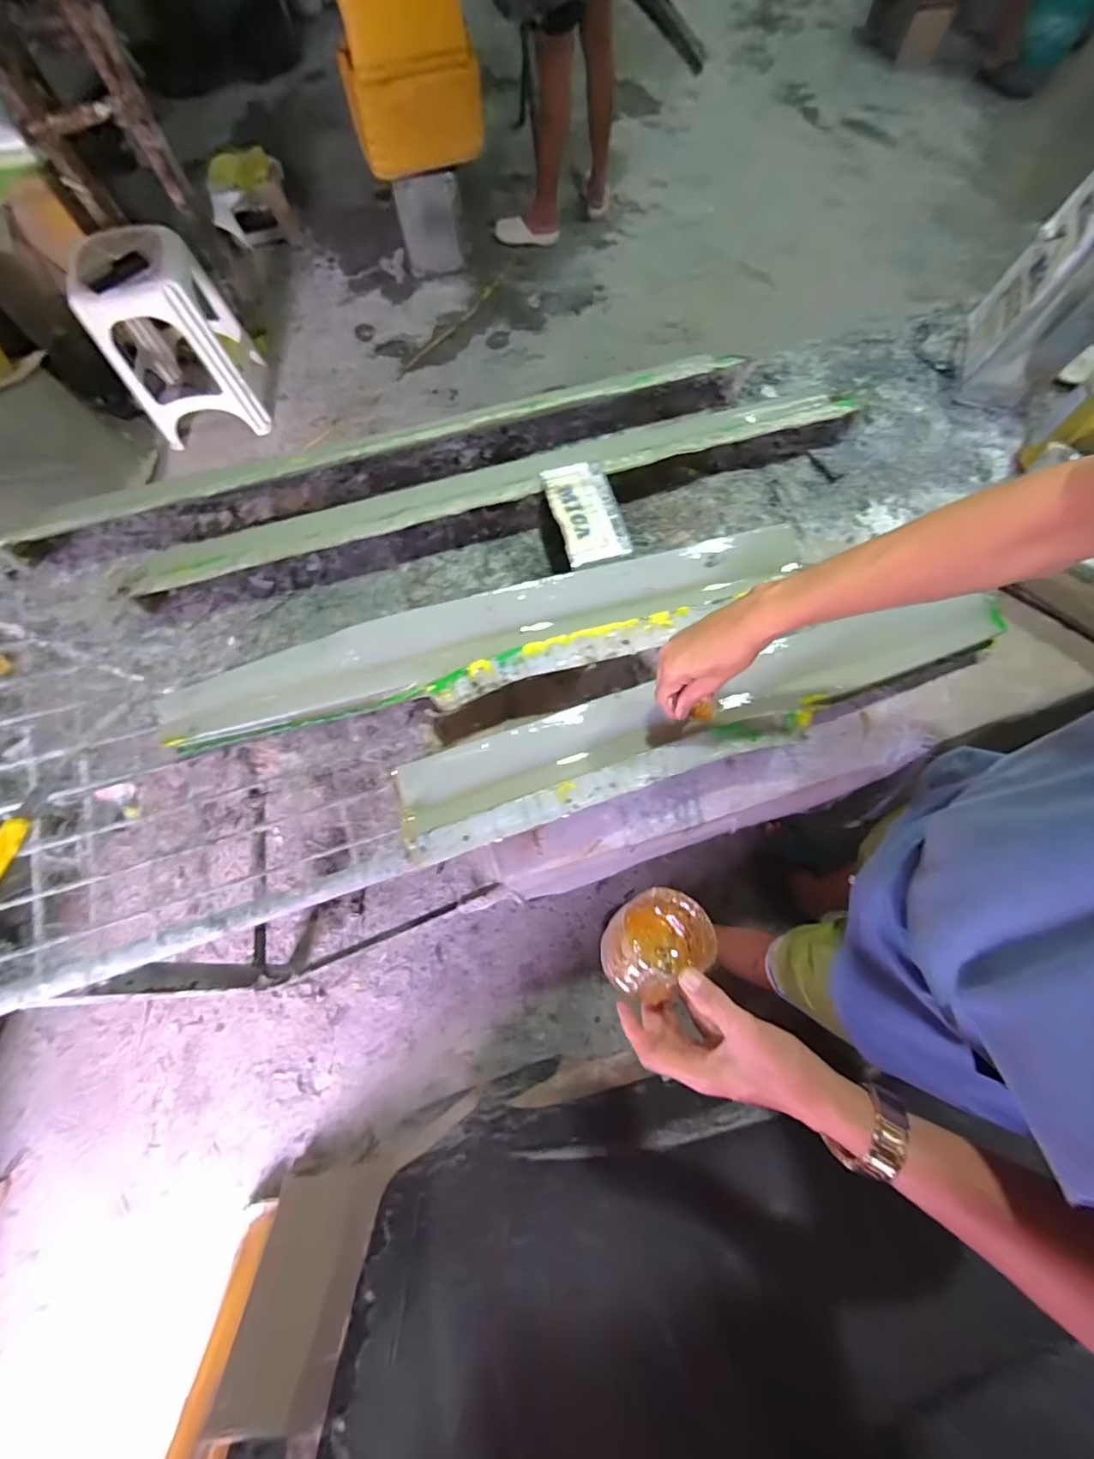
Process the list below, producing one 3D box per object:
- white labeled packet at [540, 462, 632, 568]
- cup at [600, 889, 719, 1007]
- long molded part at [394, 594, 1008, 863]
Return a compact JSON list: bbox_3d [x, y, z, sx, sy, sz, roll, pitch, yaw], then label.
[{"bbox_3d":[0.048,-0.267,0.622,0.075,0.012,0.137,-16,72,-4],"label":"white labeled packet"},{"bbox_3d":[0.091,0.180,0.432,0.091,0.074,0.070,-29,74,-8],"label":"cup"},{"bbox_3d":[0.198,-0.023,0.614,0.749,0.048,0.120,-18,72,-7],"label":"long molded part"}]

